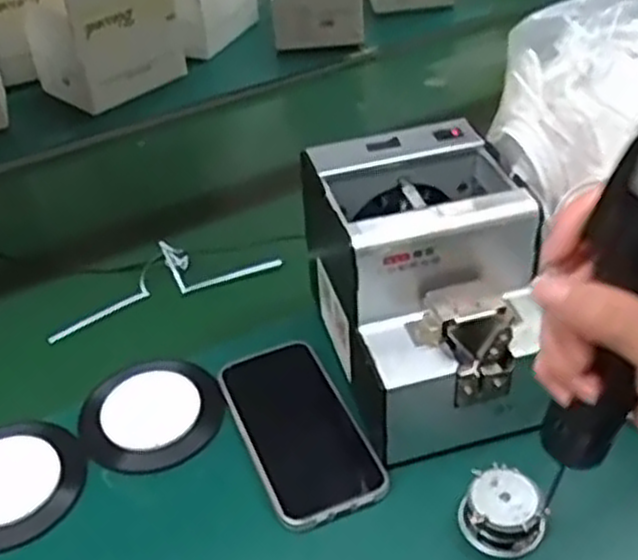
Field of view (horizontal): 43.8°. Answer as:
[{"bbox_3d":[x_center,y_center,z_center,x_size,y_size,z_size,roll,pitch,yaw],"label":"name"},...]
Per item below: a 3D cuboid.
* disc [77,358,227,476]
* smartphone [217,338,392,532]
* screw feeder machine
[{"bbox_3d":[-0.116,0.093,0.558,0.095,0.012,0.087,-2,40,2],"label":"disc"},{"bbox_3d":[-0.015,0.100,0.543,0.075,0.009,0.149,-18,42,-17],"label":"smartphone"},{"bbox_3d":[0.076,0.007,0.542,0.126,0.146,0.178,-12,41,-10],"label":"screw feeder machine"}]

